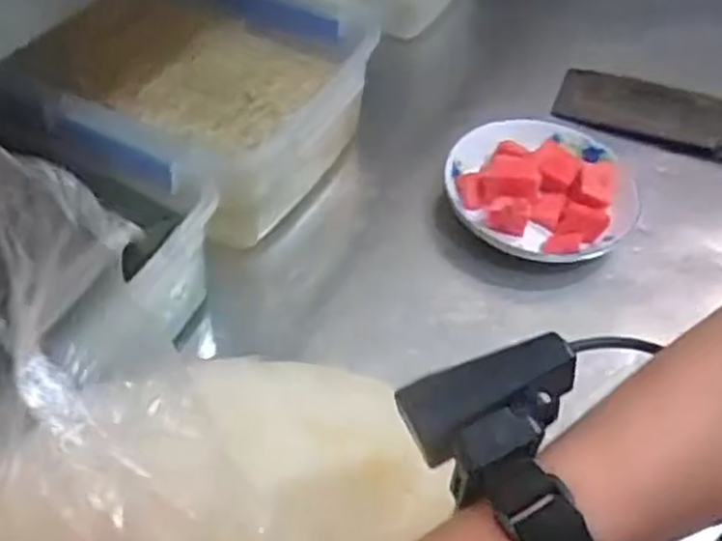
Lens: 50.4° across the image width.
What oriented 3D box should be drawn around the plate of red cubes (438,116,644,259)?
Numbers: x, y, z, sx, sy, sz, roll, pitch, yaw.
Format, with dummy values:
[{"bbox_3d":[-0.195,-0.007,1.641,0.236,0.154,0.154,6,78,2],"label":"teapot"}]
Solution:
[{"bbox_3d":[0.181,-0.082,0.773,0.183,0.051,0.189,2,47,-2],"label":"plate of red cubes"}]

